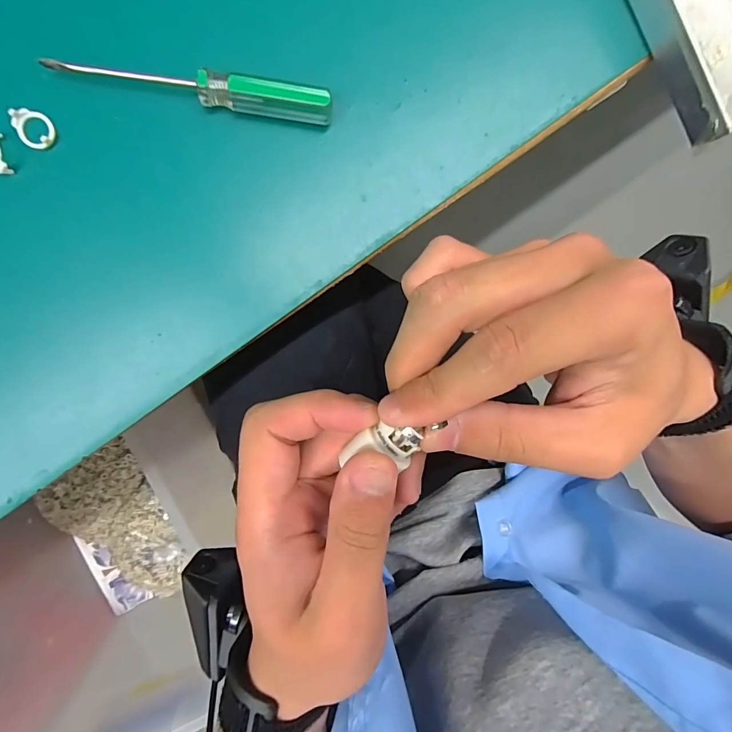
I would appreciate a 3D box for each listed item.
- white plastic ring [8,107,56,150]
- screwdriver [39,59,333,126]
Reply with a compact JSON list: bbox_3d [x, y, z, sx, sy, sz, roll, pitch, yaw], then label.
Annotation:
[{"bbox_3d":[-0.142,-0.101,0.166,0.016,0.005,0.015,-1,97,-6],"label":"white plastic ring"},{"bbox_3d":[-0.071,-0.119,0.166,0.111,0.011,0.011,6,97,-7],"label":"screwdriver"}]

